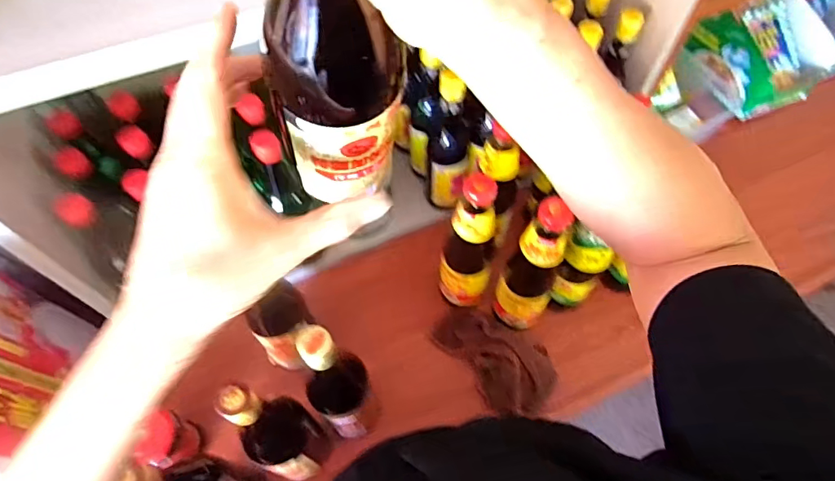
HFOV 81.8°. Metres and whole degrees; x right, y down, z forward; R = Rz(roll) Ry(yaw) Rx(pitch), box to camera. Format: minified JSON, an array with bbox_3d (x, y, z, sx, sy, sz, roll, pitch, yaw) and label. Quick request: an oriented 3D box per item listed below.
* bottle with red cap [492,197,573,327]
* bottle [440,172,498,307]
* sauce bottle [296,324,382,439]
[{"bbox_3d":[0.146,0.036,0.607,0.069,0.259,0.065,0,60,0],"label":"bottle with red cap"},{"bbox_3d":[0.067,0.010,0.627,0.069,0.245,0.055,6,60,4],"label":"bottle"},{"bbox_3d":[-0.083,0.165,0.522,0.058,0.267,0.053,0,60,0],"label":"sauce bottle"}]

